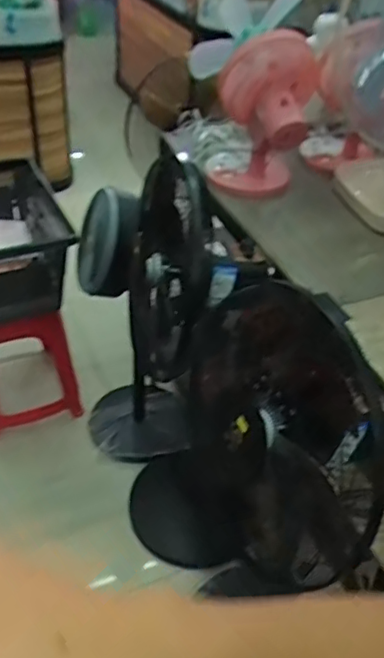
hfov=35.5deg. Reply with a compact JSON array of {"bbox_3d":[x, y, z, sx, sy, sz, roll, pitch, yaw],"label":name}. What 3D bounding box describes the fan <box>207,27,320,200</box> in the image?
[{"bbox_3d":[0.149,-0.445,1.286,0.189,0.299,0.241,10,41,6],"label":"fan"}]

